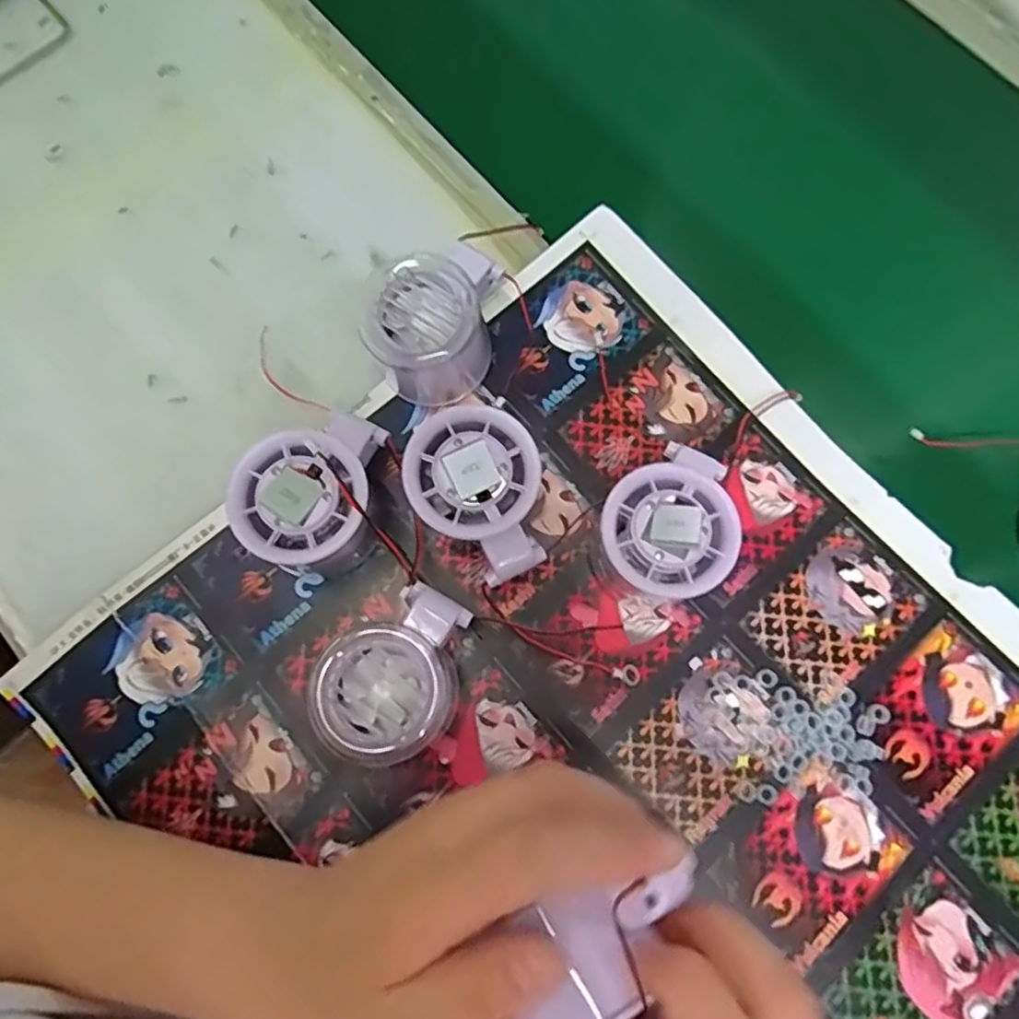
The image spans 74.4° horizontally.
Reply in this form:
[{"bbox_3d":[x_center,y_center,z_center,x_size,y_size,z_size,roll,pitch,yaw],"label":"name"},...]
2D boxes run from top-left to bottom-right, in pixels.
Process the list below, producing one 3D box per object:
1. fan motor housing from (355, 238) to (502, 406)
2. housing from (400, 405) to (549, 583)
[{"bbox_3d":[-0.039,-0.092,0.335,0.058,0.057,0.069,13,76,2],"label":"fan motor housing"},{"bbox_3d":[-0.014,-0.003,0.316,0.057,0.058,0.074,-21,77,-7],"label":"housing"}]

